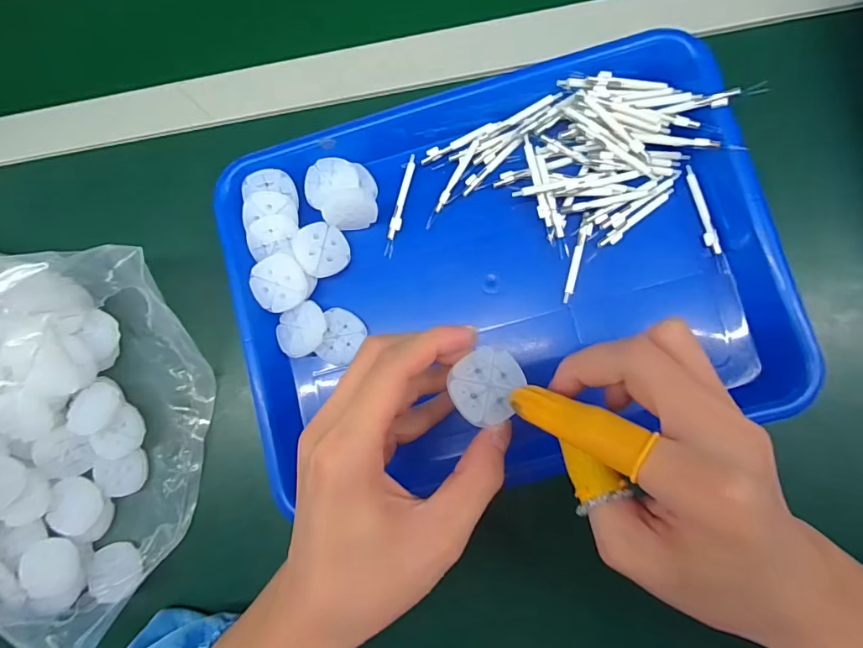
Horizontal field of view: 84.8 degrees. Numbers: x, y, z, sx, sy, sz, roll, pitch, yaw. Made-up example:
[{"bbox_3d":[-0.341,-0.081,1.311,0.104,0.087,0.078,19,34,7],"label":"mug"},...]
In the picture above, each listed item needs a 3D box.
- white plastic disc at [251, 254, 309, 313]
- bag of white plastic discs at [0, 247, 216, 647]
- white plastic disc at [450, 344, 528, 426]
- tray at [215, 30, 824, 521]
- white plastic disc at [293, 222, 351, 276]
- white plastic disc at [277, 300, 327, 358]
[{"bbox_3d":[-0.099,-0.026,0.305,0.035,0.007,0.035,0,101,1],"label":"white plastic disc"},{"bbox_3d":[-0.324,0.063,0.293,0.322,0.100,0.240,7,85,7],"label":"bag of white plastic discs"},{"bbox_3d":[0.027,0.029,0.225,0.034,0.008,0.034,-1,86,8],"label":"white plastic disc"},{"bbox_3d":[0.039,-0.034,0.305,0.322,0.046,0.247,-15,84,7],"label":"tray"},{"bbox_3d":[-0.073,-0.049,0.311,0.034,0.004,0.037,3,80,-17],"label":"white plastic disc"},{"bbox_3d":[-0.085,0.004,0.311,0.033,0.007,0.032,-1,84,6],"label":"white plastic disc"}]

